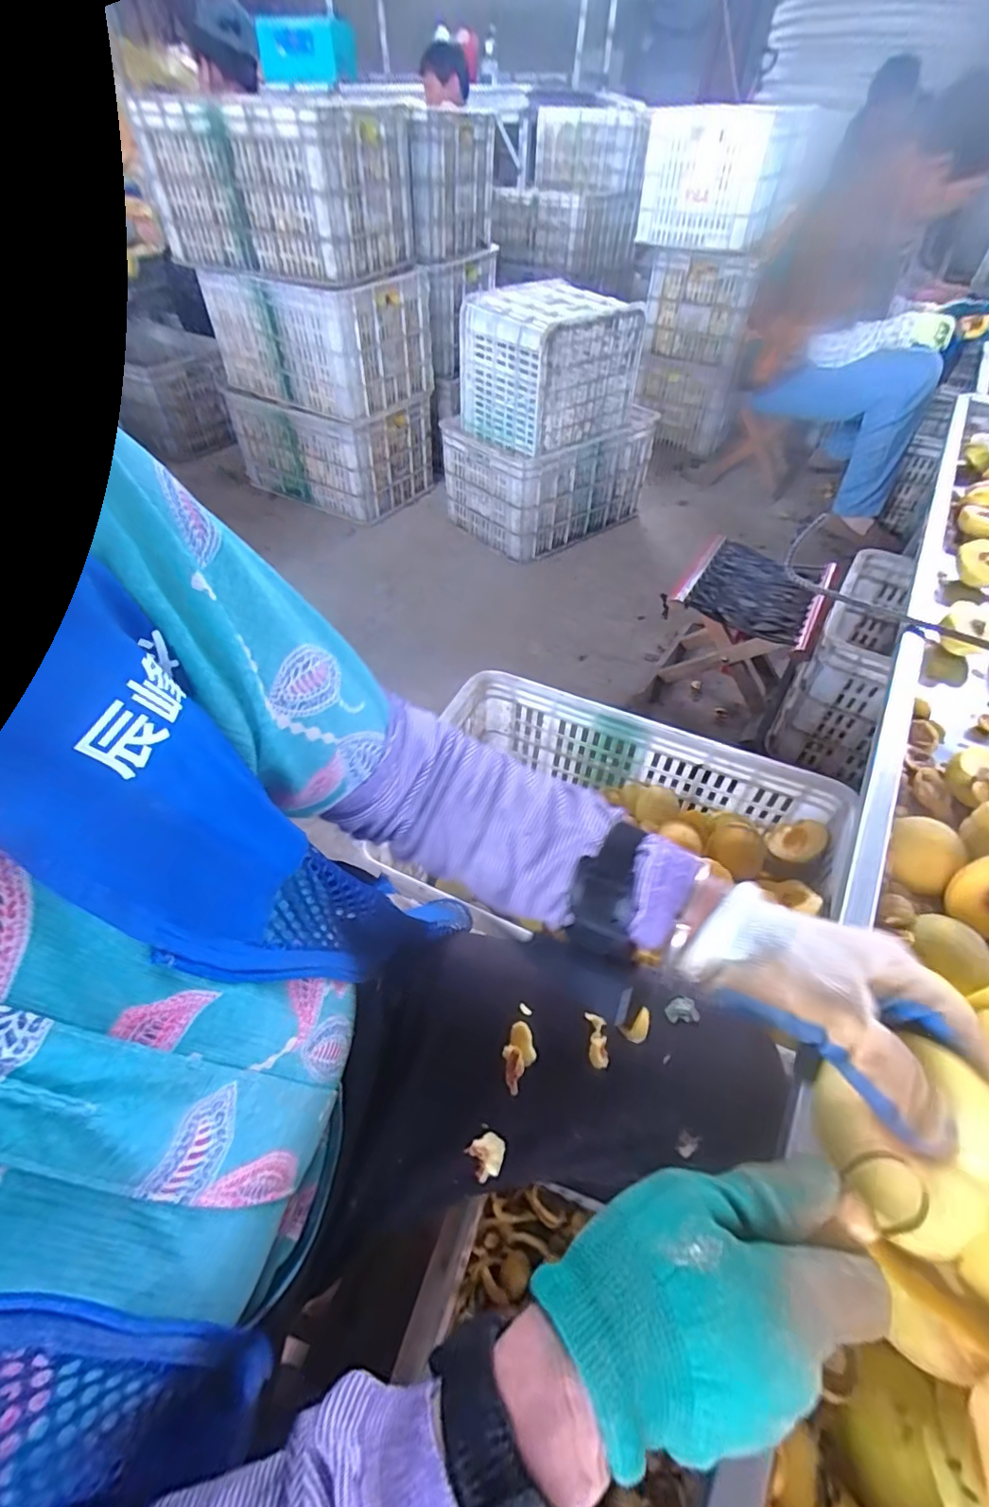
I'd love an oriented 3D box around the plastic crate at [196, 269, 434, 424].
[{"bbox_3d":[-0.452,-1.119,1.504,0.485,0.266,0.349,29,55,22],"label":"plastic crate"}]

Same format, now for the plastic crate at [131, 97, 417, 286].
[{"bbox_3d":[-0.473,-1.282,1.282,0.479,0.266,0.329,21,52,16],"label":"plastic crate"}]

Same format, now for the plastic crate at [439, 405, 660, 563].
[{"bbox_3d":[0.156,-0.785,1.591,0.503,0.267,0.322,-31,56,-25],"label":"plastic crate"}]

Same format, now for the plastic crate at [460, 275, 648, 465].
[{"bbox_3d":[0.132,-0.950,1.381,0.316,0.269,0.343,37,58,27],"label":"plastic crate"}]

